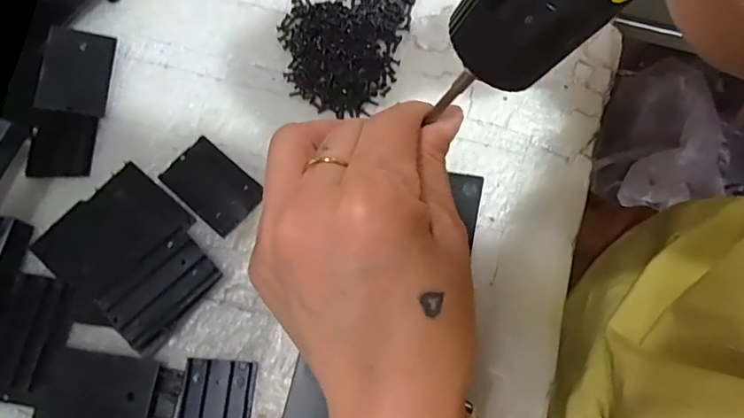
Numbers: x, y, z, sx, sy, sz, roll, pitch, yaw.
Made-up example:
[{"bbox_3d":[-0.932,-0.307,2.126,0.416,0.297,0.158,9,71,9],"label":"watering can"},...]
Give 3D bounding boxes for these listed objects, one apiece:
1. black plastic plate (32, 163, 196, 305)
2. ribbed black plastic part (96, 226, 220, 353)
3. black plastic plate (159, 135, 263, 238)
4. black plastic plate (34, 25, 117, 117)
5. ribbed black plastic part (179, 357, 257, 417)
[{"bbox_3d":[-0.142,0.012,0.278,0.051,0.004,0.068,41,76,11],"label":"black plastic plate"},{"bbox_3d":[-0.107,0.042,0.261,0.035,0.015,0.055,41,75,10],"label":"ribbed black plastic part"},{"bbox_3d":[-0.090,-0.014,0.288,0.054,0.005,0.035,40,75,10],"label":"black plastic plate"},{"bbox_3d":[-0.175,-0.082,0.300,0.035,0.004,0.055,8,68,-24],"label":"black plastic plate"},{"bbox_3d":[-0.077,0.102,0.247,0.035,0.004,0.054,4,72,0],"label":"ribbed black plastic part"}]

